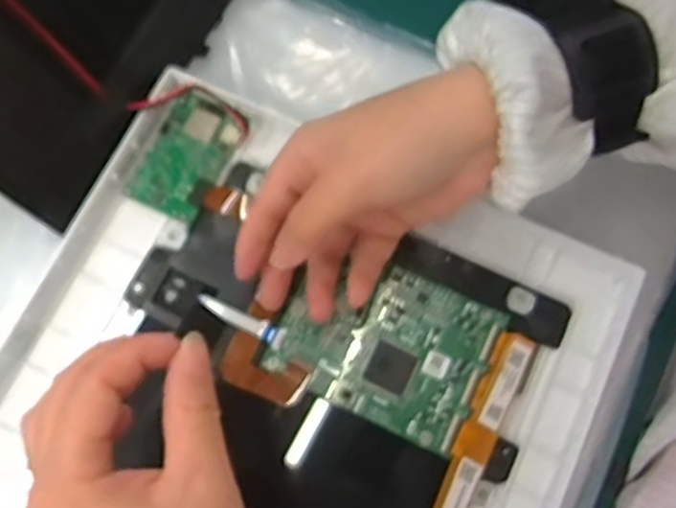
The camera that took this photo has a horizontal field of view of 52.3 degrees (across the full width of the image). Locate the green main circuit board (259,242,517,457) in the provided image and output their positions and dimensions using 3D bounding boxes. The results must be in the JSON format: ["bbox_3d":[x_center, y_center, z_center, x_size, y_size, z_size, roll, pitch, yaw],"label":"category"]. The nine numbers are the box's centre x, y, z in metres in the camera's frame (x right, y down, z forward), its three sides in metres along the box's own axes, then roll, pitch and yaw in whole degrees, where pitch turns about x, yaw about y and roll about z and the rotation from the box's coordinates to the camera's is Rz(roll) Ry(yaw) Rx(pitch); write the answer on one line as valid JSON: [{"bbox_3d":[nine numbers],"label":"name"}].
[{"bbox_3d":[0.021,0.040,0.317,0.094,0.004,0.069,25,76,8],"label":"green main circuit board"}]

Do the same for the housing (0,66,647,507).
[{"bbox_3d":[-0.035,0.089,0.306,0.253,0.017,0.298,24,76,8],"label":"housing"}]

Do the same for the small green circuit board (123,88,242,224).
[{"bbox_3d":[-0.077,-0.050,0.350,0.040,0.007,0.062,25,76,8],"label":"small green circuit board"}]

